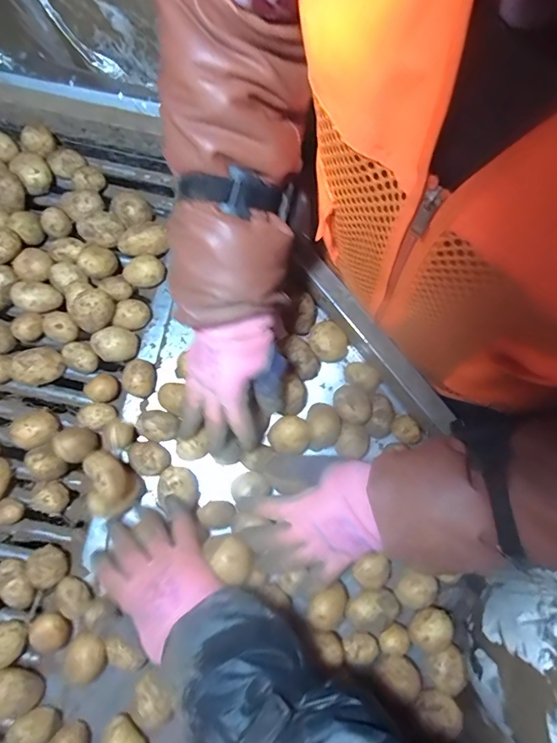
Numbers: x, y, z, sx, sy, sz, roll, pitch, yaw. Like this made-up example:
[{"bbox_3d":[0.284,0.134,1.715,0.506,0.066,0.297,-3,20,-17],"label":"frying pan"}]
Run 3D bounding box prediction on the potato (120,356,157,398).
[{"bbox_3d":[-0.162,0.009,0.515,0.036,0.033,0.043,15,78,4],"label":"potato"}]

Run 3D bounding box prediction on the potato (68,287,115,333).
[{"bbox_3d":[-0.215,-0.074,0.498,0.047,0.038,0.046,0,77,0],"label":"potato"}]

